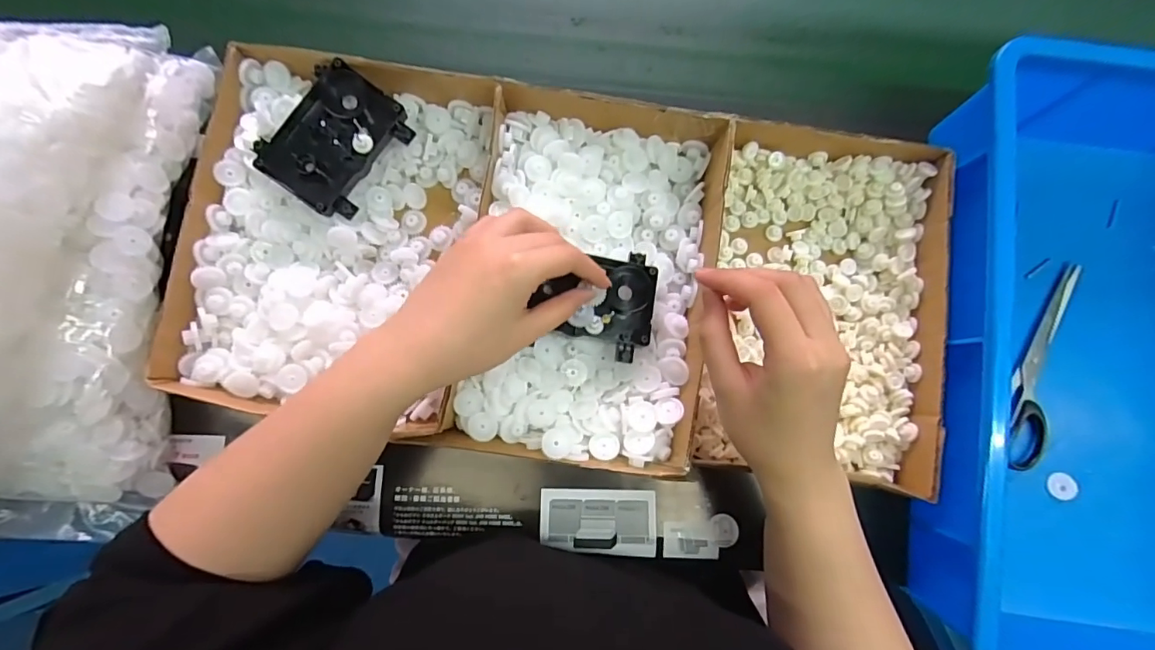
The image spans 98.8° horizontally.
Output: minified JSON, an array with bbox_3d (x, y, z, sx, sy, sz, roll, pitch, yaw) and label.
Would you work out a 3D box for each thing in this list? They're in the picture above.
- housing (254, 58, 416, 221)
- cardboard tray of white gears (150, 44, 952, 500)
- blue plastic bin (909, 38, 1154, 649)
[{"bbox_3d":[-0.184,-0.139,0.376,0.077,0.025,0.099,38,86,-11],"label":"housing"},{"bbox_3d":[-0.008,-0.040,0.370,0.537,0.054,0.270,9,83,1],"label":"cardboard tray of white gears"},{"bbox_3d":[0.400,0.032,0.359,0.263,0.109,0.425,6,83,0],"label":"blue plastic bin"}]

